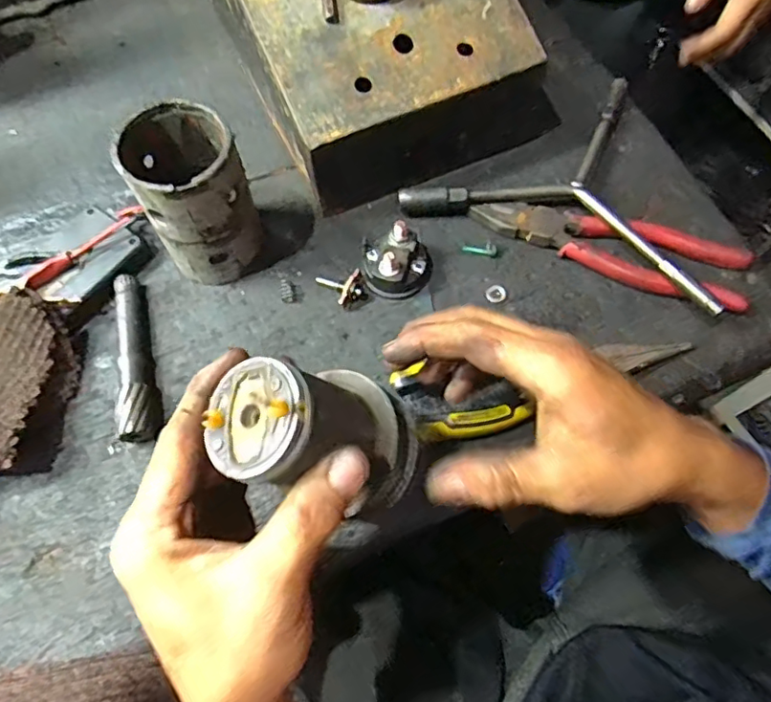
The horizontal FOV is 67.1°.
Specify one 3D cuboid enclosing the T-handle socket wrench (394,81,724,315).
[{"bbox_3d":[0.153,-0.140,0.440,0.223,0.024,0.186,24,68,11],"label":"T-handle socket wrench"}]

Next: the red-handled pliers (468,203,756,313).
[{"bbox_3d":[0.159,-0.073,0.416,0.193,0.018,0.055,15,67,8],"label":"red-handled pliers"}]

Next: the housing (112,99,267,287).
[{"bbox_3d":[-0.122,-0.099,0.383,0.064,0.110,0.067,0,65,1],"label":"housing"}]

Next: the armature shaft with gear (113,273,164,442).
[{"bbox_3d":[-0.167,0.003,0.386,0.024,0.020,0.123,-15,66,-6],"label":"armature shaft with gear"}]

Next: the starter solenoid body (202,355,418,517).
[{"bbox_3d":[-0.033,0.043,0.265,0.062,0.090,0.070,-32,68,25],"label":"starter solenoid body"}]

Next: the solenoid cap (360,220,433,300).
[{"bbox_3d":[0.008,-0.062,0.403,0.048,0.035,0.041,1,65,1],"label":"solenoid cap"}]

